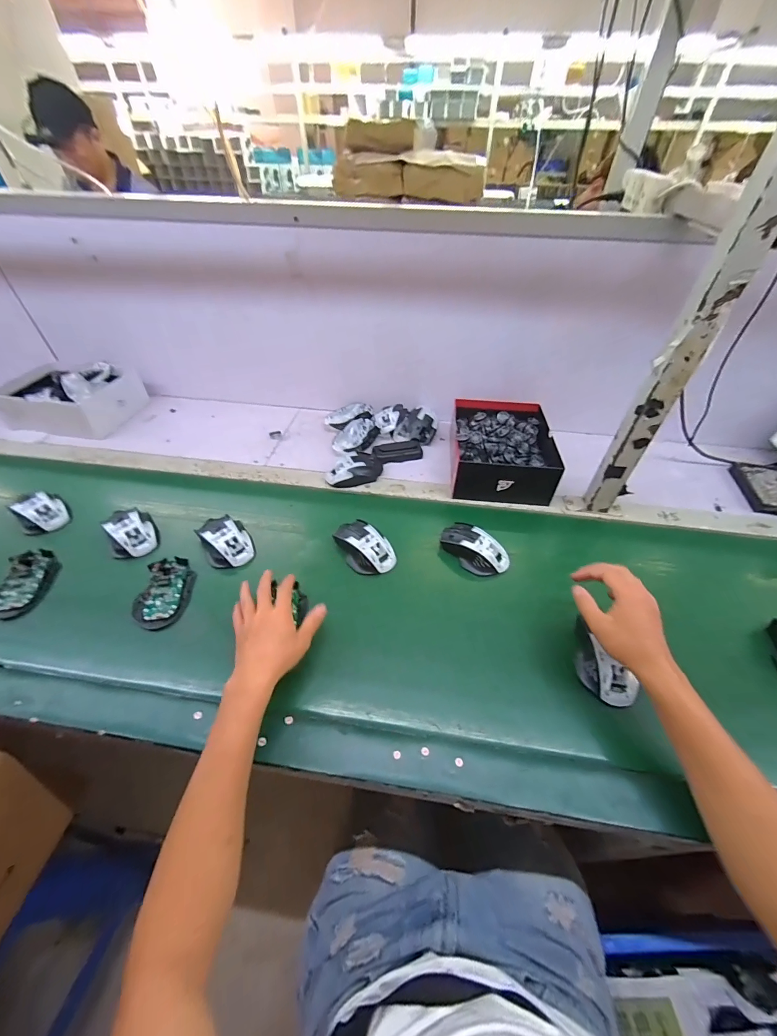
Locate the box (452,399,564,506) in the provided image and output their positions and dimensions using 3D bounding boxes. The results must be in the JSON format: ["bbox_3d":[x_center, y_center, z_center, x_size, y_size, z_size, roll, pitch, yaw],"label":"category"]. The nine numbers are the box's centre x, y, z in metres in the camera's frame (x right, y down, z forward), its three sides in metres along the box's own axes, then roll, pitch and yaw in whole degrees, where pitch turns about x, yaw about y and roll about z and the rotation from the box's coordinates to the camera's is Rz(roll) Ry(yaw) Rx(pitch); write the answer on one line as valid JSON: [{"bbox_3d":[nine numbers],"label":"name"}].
[{"bbox_3d":[0.225,-0.135,0.744,0.187,0.085,0.252,5,45,3],"label":"box"}]

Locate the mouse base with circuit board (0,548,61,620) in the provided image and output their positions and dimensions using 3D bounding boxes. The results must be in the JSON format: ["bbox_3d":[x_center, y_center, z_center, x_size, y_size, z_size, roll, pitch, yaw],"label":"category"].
[{"bbox_3d":[-0.551,0.096,0.560,0.070,0.018,0.117,-1,45,-2],"label":"mouse base with circuit board"}]

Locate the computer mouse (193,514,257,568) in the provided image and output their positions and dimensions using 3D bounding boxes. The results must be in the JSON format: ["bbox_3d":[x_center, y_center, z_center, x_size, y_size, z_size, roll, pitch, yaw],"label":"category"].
[{"bbox_3d":[-0.270,0.033,0.612,0.071,0.033,0.103,-26,51,-25],"label":"computer mouse"}]

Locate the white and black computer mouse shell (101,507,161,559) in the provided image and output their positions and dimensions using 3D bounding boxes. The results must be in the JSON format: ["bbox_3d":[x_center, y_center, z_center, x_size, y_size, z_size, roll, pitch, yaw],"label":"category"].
[{"bbox_3d":[-0.429,0.022,0.618,0.067,0.035,0.090,-25,50,-24],"label":"white and black computer mouse shell"}]

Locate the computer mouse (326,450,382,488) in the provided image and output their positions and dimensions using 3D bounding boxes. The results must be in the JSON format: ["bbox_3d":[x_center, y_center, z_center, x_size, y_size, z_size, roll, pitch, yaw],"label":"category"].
[{"bbox_3d":[-0.069,-0.102,0.745,0.112,0.038,0.075,-13,47,-14],"label":"computer mouse"}]

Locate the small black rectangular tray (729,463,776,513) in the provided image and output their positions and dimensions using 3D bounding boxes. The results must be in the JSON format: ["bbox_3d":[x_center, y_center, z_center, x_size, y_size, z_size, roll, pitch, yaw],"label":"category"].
[{"bbox_3d":[0.753,-0.062,0.732,0.096,0.022,0.166,12,46,11],"label":"small black rectangular tray"}]

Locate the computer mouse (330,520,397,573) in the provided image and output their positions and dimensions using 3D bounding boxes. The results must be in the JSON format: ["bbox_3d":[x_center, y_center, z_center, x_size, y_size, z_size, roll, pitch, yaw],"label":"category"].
[{"bbox_3d":[-0.037,0.046,0.605,0.066,0.037,0.101,-27,51,-26],"label":"computer mouse"}]

